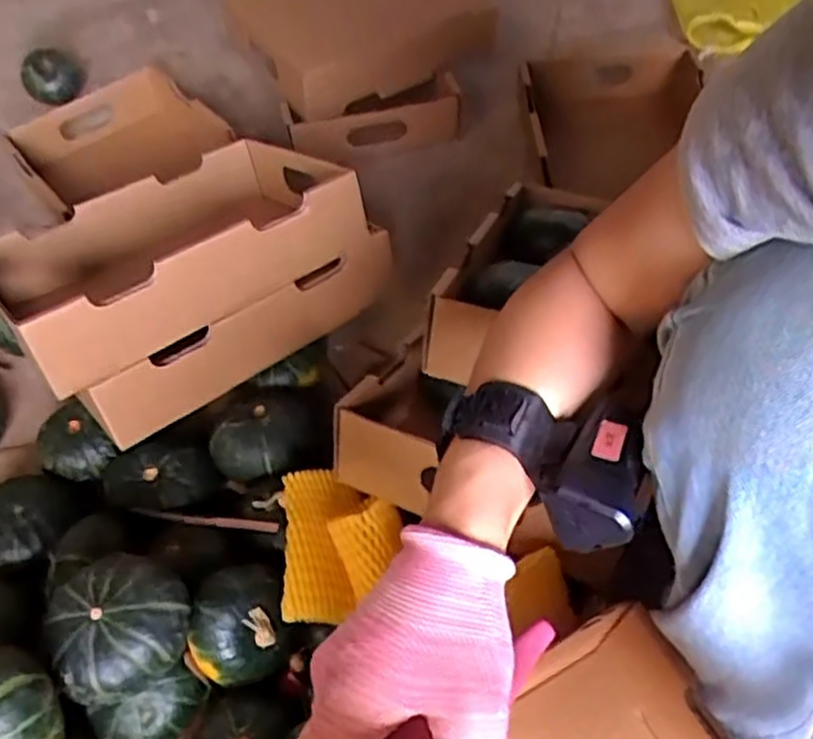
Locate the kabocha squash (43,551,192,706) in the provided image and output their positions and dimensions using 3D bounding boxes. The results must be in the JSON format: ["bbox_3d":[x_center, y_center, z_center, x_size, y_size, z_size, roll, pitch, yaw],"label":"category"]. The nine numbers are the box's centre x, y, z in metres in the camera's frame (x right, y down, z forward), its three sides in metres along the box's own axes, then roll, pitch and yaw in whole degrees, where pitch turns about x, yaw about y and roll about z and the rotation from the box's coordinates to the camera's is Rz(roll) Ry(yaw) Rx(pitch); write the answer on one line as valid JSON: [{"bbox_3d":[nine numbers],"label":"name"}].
[{"bbox_3d":[-0.196,0.178,0.536,0.089,0.064,0.089,-2,51,2],"label":"kabocha squash"}]

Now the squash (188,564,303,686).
[{"bbox_3d":[-0.121,0.186,0.564,0.078,0.066,0.069,-30,55,-19],"label":"squash"}]

